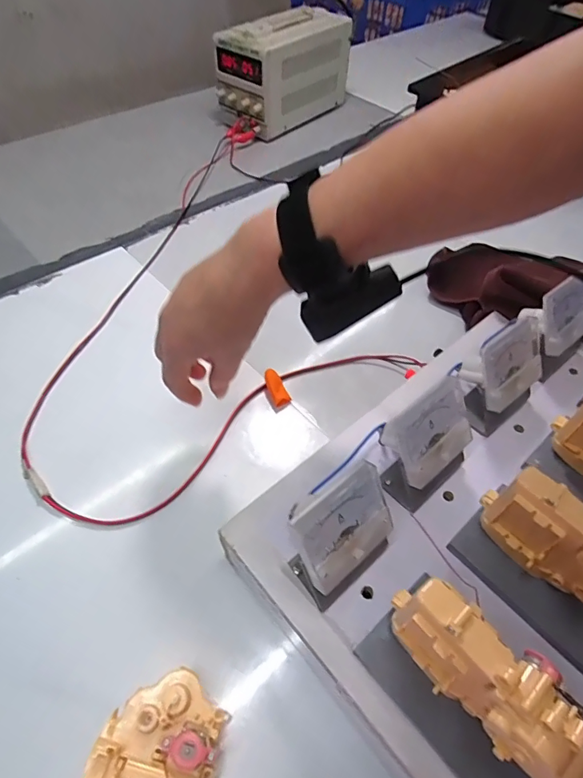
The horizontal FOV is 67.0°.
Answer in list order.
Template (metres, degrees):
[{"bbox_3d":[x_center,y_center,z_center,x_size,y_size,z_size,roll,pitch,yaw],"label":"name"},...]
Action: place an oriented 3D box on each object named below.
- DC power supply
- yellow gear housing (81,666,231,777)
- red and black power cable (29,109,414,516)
[{"bbox_3d":[-0.010,-0.632,0.880,0.122,0.161,0.272,36,59,23],"label":"DC power supply"},{"bbox_3d":[-0.086,0.233,0.273,0.071,0.038,0.102,16,53,9],"label":"yellow gear housing"},{"bbox_3d":[-0.150,-0.183,0.611,0.417,0.022,0.706,-16,55,-14],"label":"red and black power cable"}]

